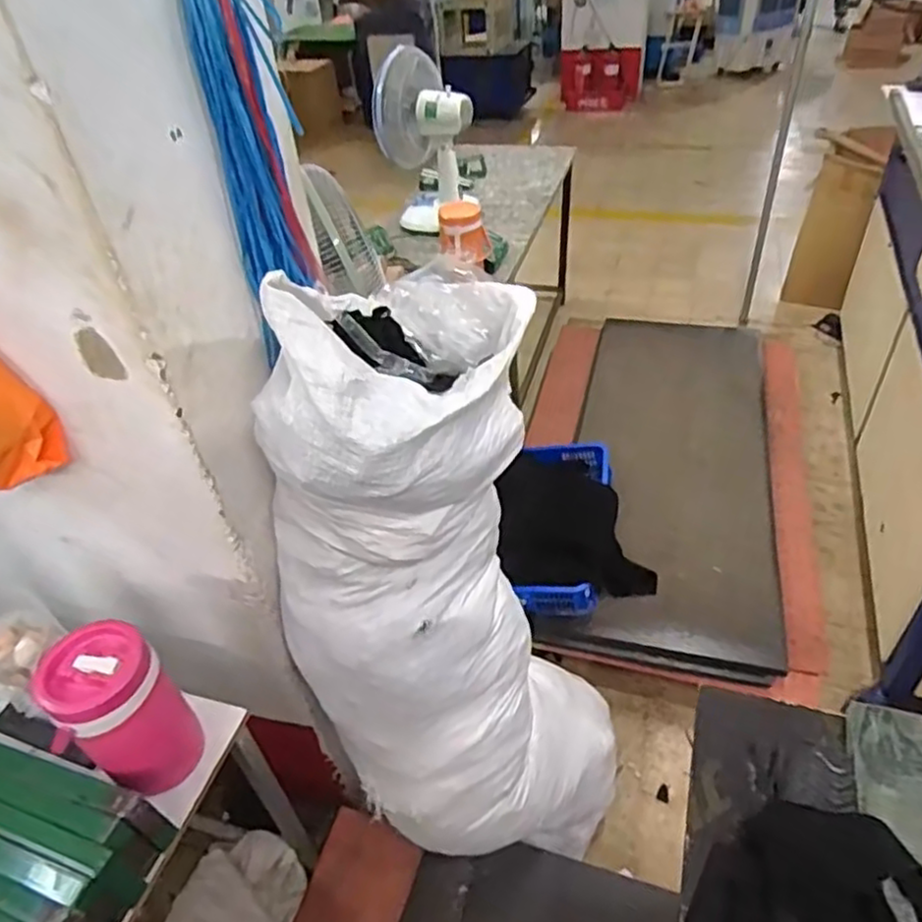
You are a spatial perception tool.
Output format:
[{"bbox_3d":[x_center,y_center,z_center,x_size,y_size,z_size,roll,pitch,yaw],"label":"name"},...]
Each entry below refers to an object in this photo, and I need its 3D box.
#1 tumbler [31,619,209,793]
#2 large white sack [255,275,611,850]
[{"bbox_3d":[-0.474,0.356,0.973,0.141,0.265,0.129,-4,42,3],"label":"tumbler"},{"bbox_3d":[-0.003,0.278,1.200,0.490,1.181,0.429,-32,47,-26],"label":"large white sack"}]

